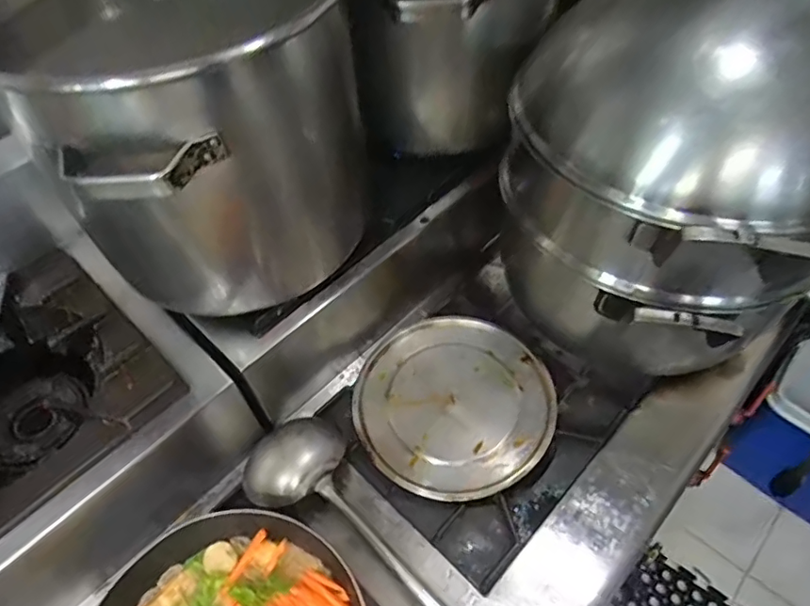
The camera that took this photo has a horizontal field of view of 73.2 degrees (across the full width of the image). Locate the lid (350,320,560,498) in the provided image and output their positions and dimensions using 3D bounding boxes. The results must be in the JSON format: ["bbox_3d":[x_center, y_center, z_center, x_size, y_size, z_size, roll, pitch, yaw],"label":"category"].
[{"bbox_3d":[0.065,0.135,0.719,0.248,0.033,0.225,-24,64,-15],"label":"lid"}]

